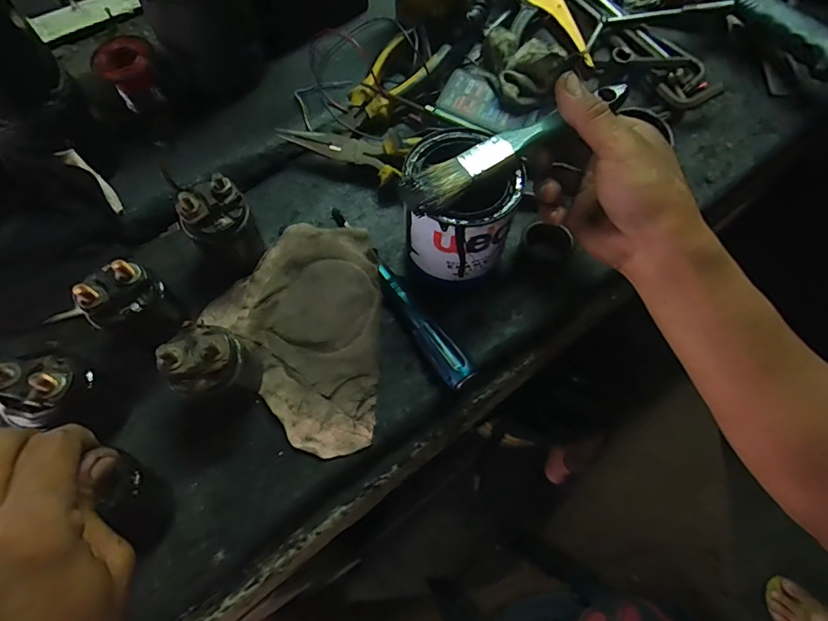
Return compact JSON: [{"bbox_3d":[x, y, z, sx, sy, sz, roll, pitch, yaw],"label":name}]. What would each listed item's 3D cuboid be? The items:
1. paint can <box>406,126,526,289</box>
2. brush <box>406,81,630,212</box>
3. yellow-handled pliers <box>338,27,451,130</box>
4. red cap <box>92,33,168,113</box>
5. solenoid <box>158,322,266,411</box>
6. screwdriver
[{"bbox_3d":[0.034,-0.074,0.349,0.082,0.097,0.081,1,66,-2],"label":"paint can"},{"bbox_3d":[0.073,-0.116,0.312,0.181,0.012,0.026,-31,70,-11],"label":"brush"},{"bbox_3d":[-0.024,-0.223,0.442,0.053,0.018,0.125,42,84,16],"label":"yellow-handled pliers"},{"bbox_3d":[-0.253,-0.211,0.412,0.048,0.045,0.044,1,66,-2],"label":"red cap"},{"bbox_3d":[-0.139,0.038,0.315,0.046,0.081,0.054,-2,66,-3],"label":"solenoid"},{"bbox_3d":[-0.018,-0.017,0.373,0.024,0.029,0.193,-33,71,-15],"label":"screwdriver"}]

